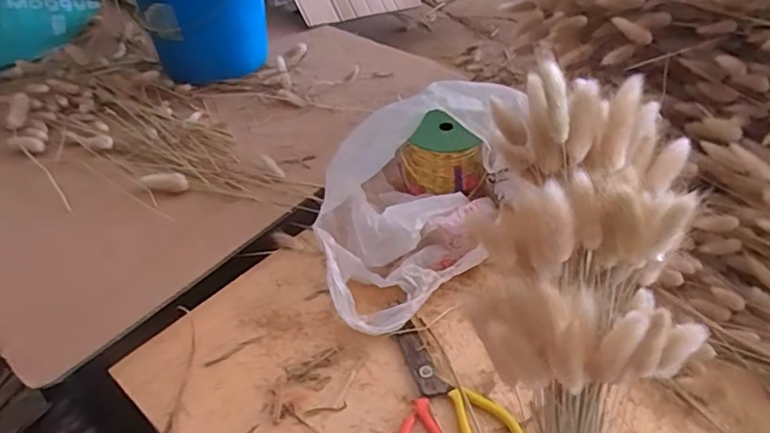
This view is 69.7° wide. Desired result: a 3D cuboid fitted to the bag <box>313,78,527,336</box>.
[{"bbox_3d":[0.014,-0.025,0.554,0.148,0.151,0.238,19,47,19],"label":"bag"}]

